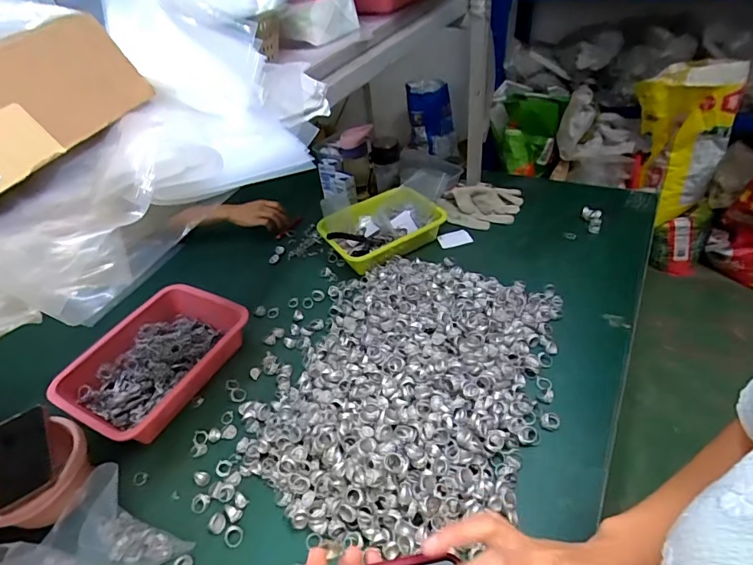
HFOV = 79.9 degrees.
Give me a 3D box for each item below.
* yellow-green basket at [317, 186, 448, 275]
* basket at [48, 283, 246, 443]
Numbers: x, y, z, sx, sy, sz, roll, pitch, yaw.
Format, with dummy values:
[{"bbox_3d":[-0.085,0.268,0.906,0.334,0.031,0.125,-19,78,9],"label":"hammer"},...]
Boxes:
[{"bbox_3d":[0.019,-0.128,1.081,0.275,0.075,0.196,-25,44,-20],"label":"yellow-green basket"},{"bbox_3d":[-0.412,0.142,0.837,0.239,0.072,0.303,15,45,23],"label":"basket"}]

